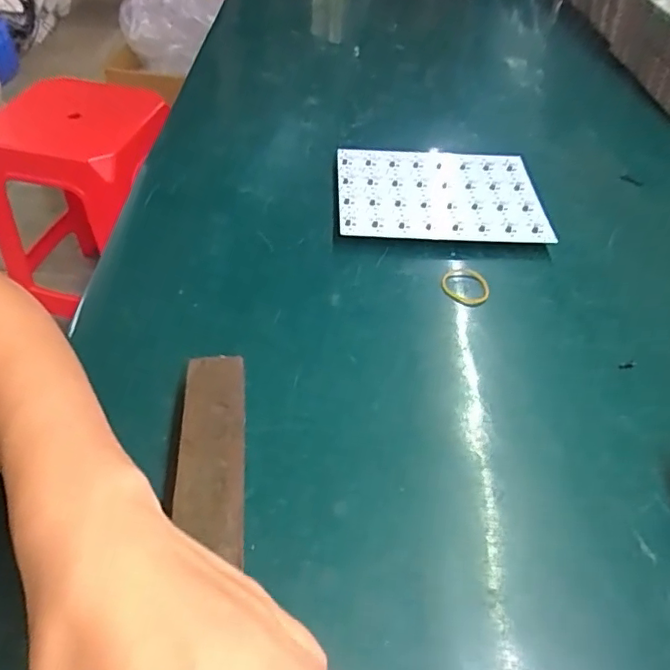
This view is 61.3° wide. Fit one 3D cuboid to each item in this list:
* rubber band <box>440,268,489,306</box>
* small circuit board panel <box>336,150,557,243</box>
[{"bbox_3d":[0.094,-0.037,0.408,0.034,0.005,0.039,10,48,3],"label":"rubber band"},{"bbox_3d":[0.086,-0.117,0.474,0.165,0.013,0.116,3,48,-3],"label":"small circuit board panel"}]

